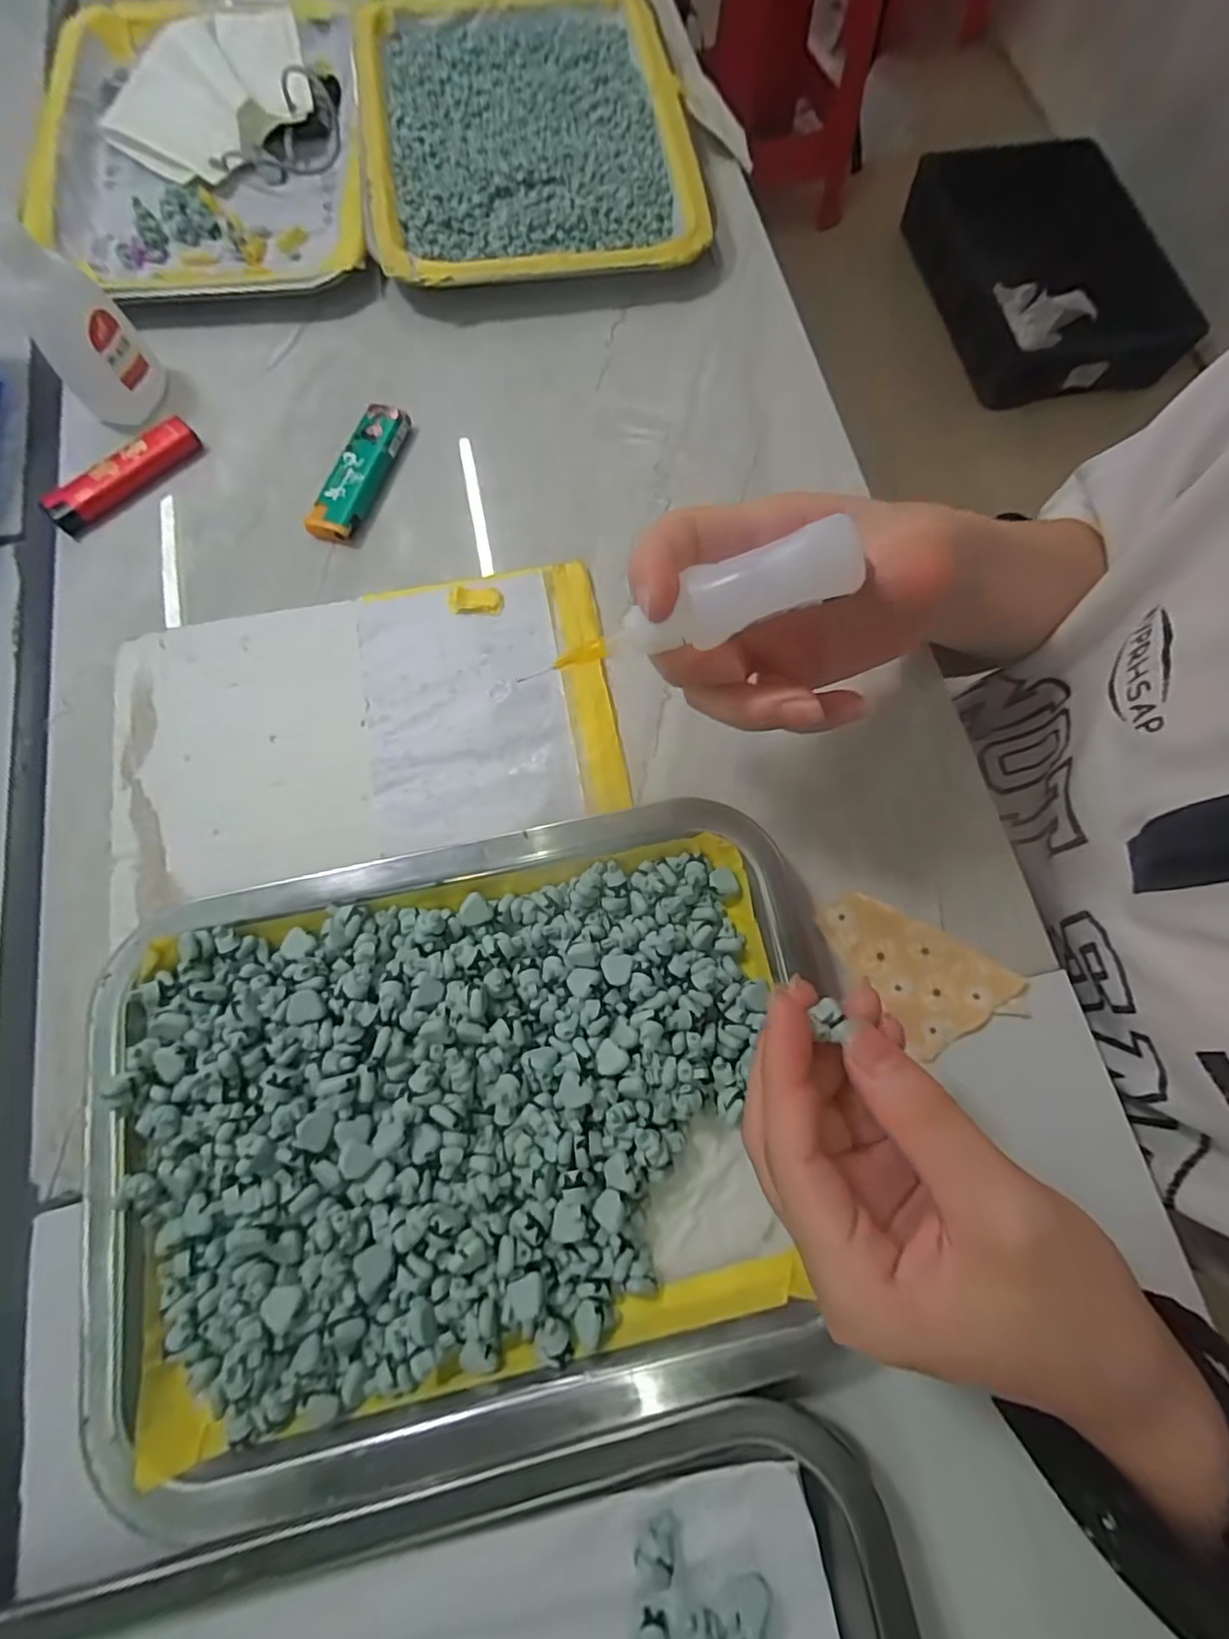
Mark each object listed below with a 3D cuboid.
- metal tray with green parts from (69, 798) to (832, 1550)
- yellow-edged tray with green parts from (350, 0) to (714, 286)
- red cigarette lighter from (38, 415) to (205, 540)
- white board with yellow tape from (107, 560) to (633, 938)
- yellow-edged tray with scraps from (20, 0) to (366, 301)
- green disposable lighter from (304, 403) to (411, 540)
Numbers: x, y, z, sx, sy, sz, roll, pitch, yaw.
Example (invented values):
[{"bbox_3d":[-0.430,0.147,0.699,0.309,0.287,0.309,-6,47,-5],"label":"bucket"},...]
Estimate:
[{"bbox_3d":[-0.050,0.103,0.222,0.255,0.022,0.188,-12,73,-4],"label":"metal tray with green parts"},{"bbox_3d":[-0.052,-0.414,0.378,0.187,0.026,0.257,-8,73,-3],"label":"yellow-edged tray with green parts"},{"bbox_3d":[-0.241,-0.170,0.307,0.077,0.011,0.018,-41,78,-12],"label":"red cigarette lighter"},{"bbox_3d":[-0.109,-0.044,0.277,0.215,0.006,0.128,-11,73,-4],"label":"white board with yellow tape"},{"bbox_3d":[-0.236,-0.398,0.364,0.177,0.031,0.251,-7,73,-3],"label":"yellow-edged tray with scraps"},{"bbox_3d":[-0.126,-0.173,0.313,0.023,0.011,0.080,16,74,4],"label":"green disposable lighter"}]

